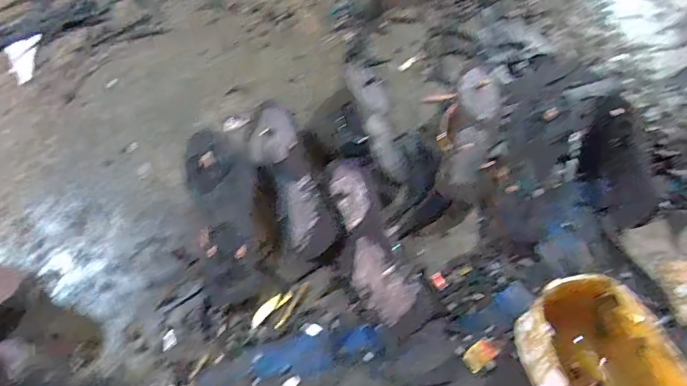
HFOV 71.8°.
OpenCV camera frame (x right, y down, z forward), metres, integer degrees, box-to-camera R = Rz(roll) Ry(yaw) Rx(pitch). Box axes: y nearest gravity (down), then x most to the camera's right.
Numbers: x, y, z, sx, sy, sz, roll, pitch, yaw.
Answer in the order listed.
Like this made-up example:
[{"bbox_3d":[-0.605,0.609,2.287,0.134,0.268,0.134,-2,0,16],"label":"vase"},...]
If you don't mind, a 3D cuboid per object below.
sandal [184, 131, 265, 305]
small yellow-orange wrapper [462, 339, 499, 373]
[{"bbox_3d":[-0.163,0.028,0.651,0.093,0.046,0.239,-11,83,-6],"label":"sandal"},{"bbox_3d":[0.164,0.195,0.572,0.042,0.004,0.026,-30,61,-18],"label":"small yellow-orange wrapper"}]

